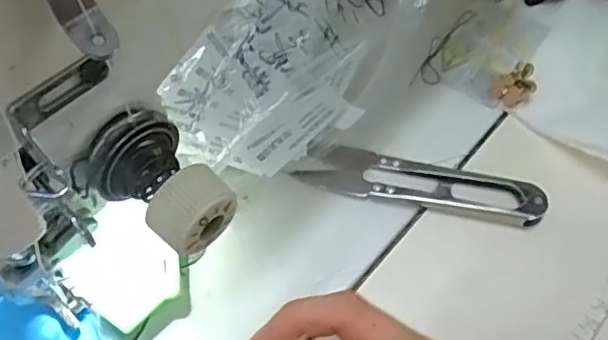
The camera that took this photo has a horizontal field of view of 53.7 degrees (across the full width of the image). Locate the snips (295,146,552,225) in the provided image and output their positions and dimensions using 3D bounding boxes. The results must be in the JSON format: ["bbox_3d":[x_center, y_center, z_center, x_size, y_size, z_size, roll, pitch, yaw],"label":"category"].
[{"bbox_3d":[0.054,0.006,0.280,0.112,0.011,0.024,12,60,7],"label":"snips"}]

